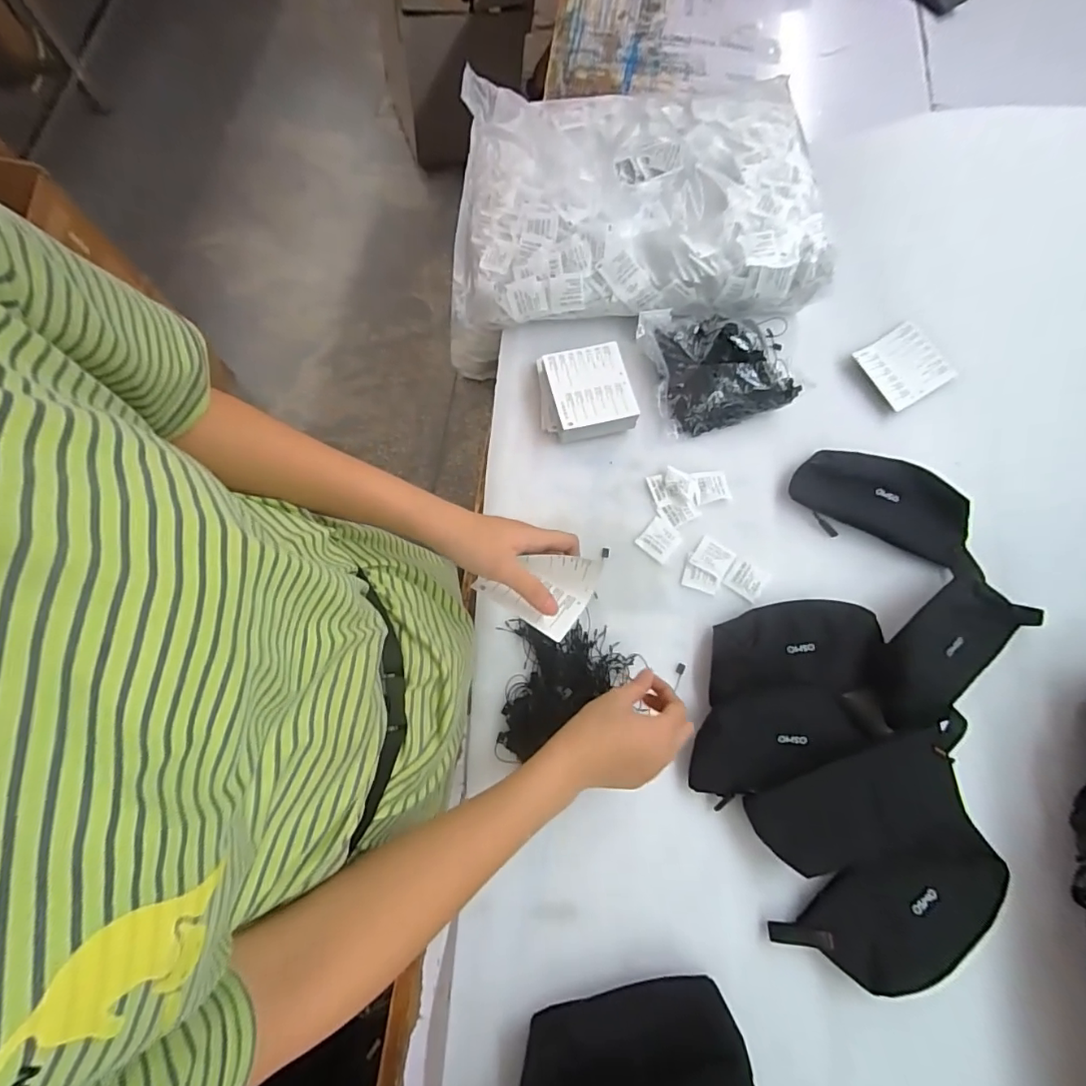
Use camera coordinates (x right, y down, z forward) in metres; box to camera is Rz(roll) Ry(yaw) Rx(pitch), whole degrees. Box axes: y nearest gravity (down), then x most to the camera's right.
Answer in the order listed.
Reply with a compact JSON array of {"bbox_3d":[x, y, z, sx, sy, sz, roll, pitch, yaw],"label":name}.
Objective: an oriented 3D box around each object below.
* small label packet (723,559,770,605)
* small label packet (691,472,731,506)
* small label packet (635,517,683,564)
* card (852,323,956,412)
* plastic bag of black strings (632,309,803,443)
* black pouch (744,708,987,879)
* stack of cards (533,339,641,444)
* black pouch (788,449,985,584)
[{"bbox_3d":[0.223,0.039,0.574,0.041,0.004,0.038,34,75,9],"label":"small label packet"},{"bbox_3d":[0.194,-0.065,0.604,0.039,0.004,0.037,-10,73,-4],"label":"small label packet"},{"bbox_3d":[0.130,-0.003,0.584,0.040,0.004,0.042,40,76,11],"label":"small label packet"},{"bbox_3d":[0.446,-0.219,0.652,0.079,0.010,0.090,-34,81,7],"label":"card"},{"bbox_3d":[0.213,-0.223,0.627,0.179,0.059,0.158,-14,73,-5],"label":"plastic bag of black strings"},{"bbox_3d":[0.296,0.240,0.483,0.200,0.036,0.108,-9,73,-4],"label":"black pouch"},{"bbox_3d":[0.049,-0.177,0.617,0.101,0.037,0.103,-11,73,-4],"label":"stack of cards"},{"bbox_3d":[0.383,-0.042,0.585,0.200,0.031,0.106,32,75,9],"label":"black pouch"}]

